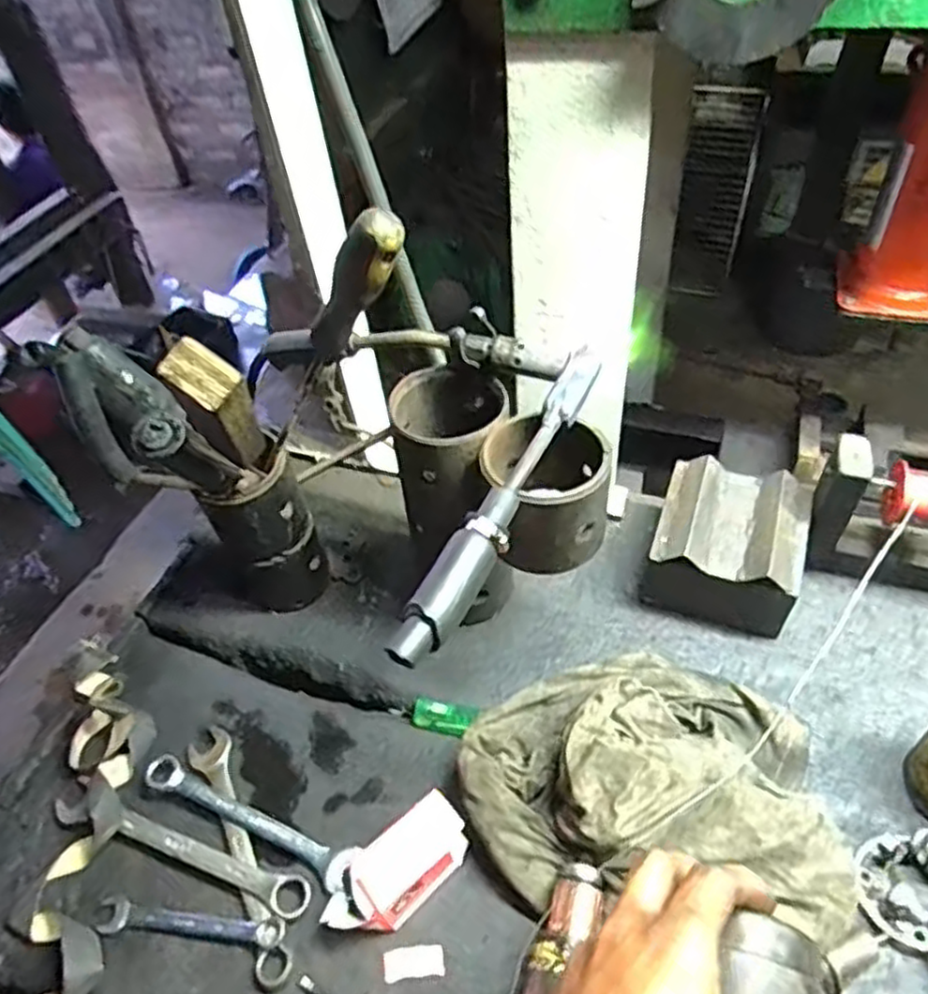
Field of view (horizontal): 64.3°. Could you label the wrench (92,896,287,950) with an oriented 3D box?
[{"bbox_3d":[-0.198,0.307,0.530,0.146,0.012,0.024,3,48,9],"label":"wrench"}]

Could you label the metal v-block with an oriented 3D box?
[{"bbox_3d":[0.232,0.046,0.654,0.120,0.101,0.117,17,51,21],"label":"metal v-block"}]

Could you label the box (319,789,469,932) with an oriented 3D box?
[{"bbox_3d":[-0.047,0.266,0.527,0.107,0.038,0.046,-36,53,-25],"label":"box"}]

